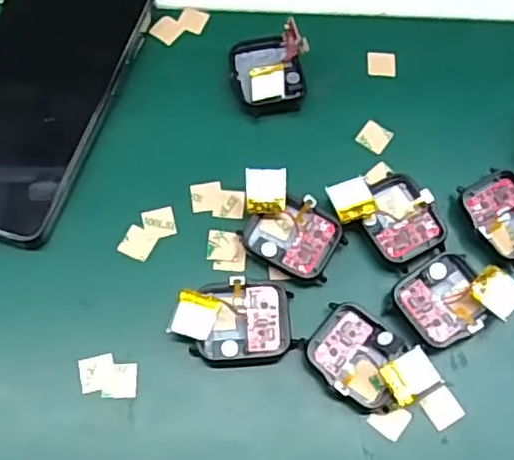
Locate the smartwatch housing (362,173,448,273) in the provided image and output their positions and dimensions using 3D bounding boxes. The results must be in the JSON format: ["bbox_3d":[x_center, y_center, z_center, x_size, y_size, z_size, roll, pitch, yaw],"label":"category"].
[{"bbox_3d":[0.071,-0.006,0.320,0.036,0.010,0.046,-24,71,-12],"label":"smartwatch housing"}]

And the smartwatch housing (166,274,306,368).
[{"bbox_3d":[-0.010,0.042,0.297,0.056,0.014,0.039,-5,68,-4],"label":"smartwatch housing"}]

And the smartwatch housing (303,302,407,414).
[{"bbox_3d":[0.047,0.058,0.293,0.047,0.010,0.039,41,72,14],"label":"smartwatch housing"}]

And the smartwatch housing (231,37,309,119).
[{"bbox_3d":[0.005,-0.085,0.351,0.038,0.015,0.046,-7,68,-5],"label":"smartwatch housing"}]

